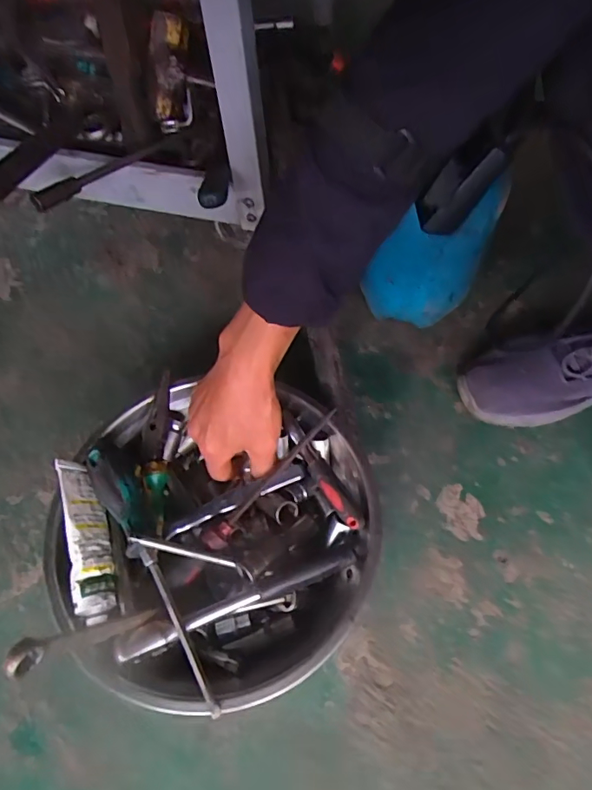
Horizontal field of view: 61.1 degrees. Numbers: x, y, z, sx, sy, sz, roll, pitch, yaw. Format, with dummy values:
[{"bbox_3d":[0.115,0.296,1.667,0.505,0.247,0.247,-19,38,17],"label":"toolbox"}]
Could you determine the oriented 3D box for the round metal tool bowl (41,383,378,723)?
[{"bbox_3d":[-0.067,0.114,0.447,0.265,0.094,0.261,0,60,1],"label":"round metal tool bowl"}]

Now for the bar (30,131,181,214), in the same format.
[{"bbox_3d":[-0.199,-0.246,0.542,0.024,0.017,0.201,26,50,14],"label":"bar"}]

